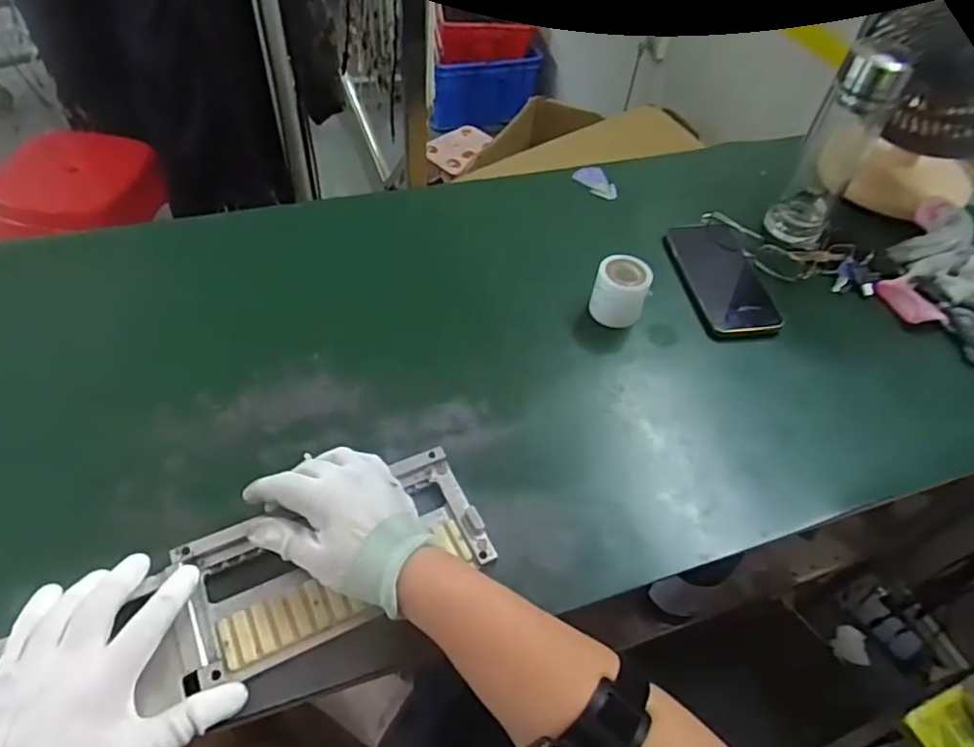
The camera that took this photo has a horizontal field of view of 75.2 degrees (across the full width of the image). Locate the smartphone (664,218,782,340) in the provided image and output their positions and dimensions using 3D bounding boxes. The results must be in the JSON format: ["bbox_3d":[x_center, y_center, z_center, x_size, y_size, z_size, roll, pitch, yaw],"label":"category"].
[{"bbox_3d":[0.242,-0.106,0.661,0.079,0.014,0.166,-5,52,-10],"label":"smartphone"}]

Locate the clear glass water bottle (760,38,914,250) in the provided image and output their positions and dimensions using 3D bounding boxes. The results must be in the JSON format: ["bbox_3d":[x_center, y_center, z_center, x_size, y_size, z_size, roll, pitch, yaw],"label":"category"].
[{"bbox_3d":[0.373,-0.245,0.663,0.060,0.197,0.069,31,54,18],"label":"clear glass water bottle"}]

